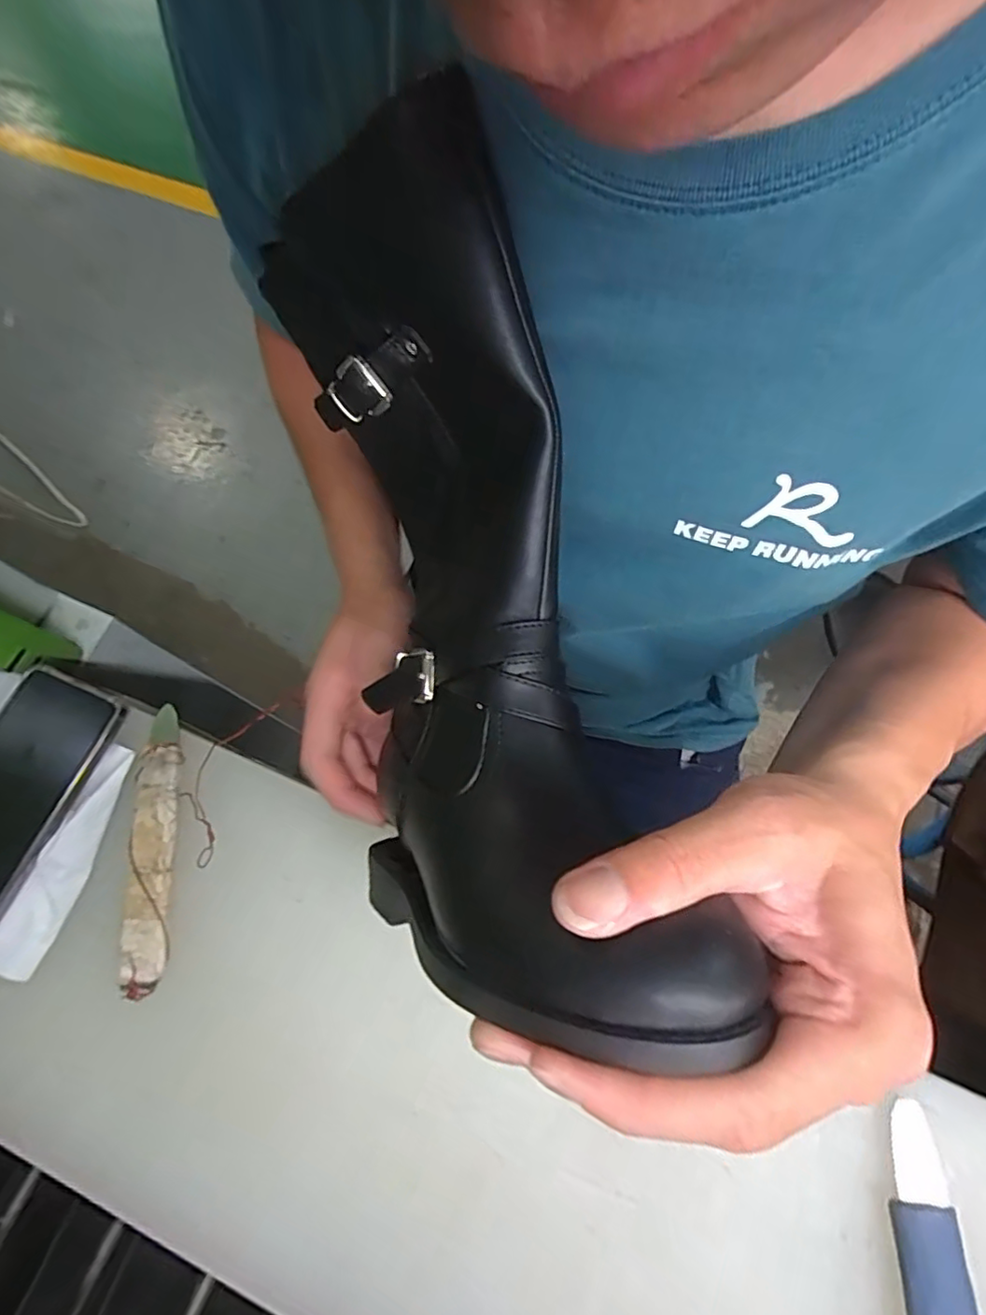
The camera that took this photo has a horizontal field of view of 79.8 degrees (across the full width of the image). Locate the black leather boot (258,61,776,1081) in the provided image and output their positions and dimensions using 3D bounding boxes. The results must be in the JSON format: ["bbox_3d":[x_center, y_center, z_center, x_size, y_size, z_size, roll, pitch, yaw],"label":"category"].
[{"bbox_3d":[-0.014,-0.027,0.221,0.110,0.151,0.267,-10,91,-3],"label":"black leather boot"}]

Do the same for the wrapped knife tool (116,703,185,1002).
[{"bbox_3d":[-0.207,0.113,0.359,0.027,0.014,0.166,-4,71,0],"label":"wrapped knife tool"}]

